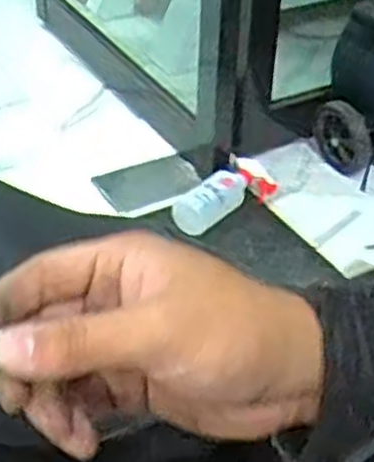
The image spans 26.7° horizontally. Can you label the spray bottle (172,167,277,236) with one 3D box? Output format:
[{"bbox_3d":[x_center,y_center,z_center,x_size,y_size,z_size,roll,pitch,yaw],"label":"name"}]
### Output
[{"bbox_3d":[0.072,-0.068,1.394,0.085,0.072,0.214,32,47,32],"label":"spray bottle"}]

